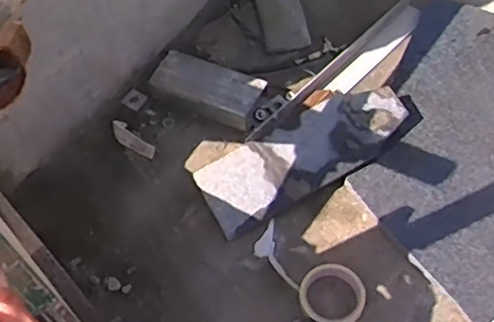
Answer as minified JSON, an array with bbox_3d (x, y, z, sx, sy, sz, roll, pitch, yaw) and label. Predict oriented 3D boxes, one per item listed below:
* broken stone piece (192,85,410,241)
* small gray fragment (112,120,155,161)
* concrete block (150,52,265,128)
[{"bbox_3d":[0.097,-0.011,0.949,0.348,0.047,0.121,-29,60,-15],"label":"broken stone piece"},{"bbox_3d":[-0.204,-0.038,1.022,0.105,0.004,0.033,39,67,24],"label":"small gray fragment"},{"bbox_3d":[-0.068,-0.129,1.048,0.201,0.054,0.103,26,62,19],"label":"concrete block"}]

